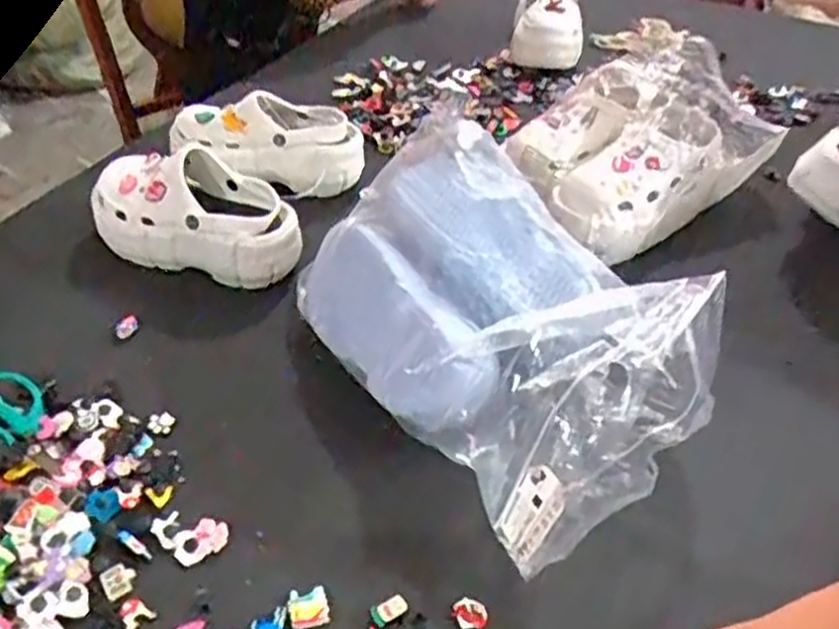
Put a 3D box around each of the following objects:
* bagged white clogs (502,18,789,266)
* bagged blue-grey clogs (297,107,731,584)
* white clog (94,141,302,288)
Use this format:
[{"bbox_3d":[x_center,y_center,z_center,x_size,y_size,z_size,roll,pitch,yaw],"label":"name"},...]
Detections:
[{"bbox_3d":[0.269,-0.224,0.962,0.306,0.158,0.222,-23,48,-26],"label":"bagged white clogs"},{"bbox_3d":[0.061,-0.002,0.703,0.245,0.147,0.384,-28,50,-29],"label":"bagged blue-grey clogs"},{"bbox_3d":[-0.245,-0.111,0.847,0.235,0.096,0.092,13,43,11],"label":"white clog"}]

